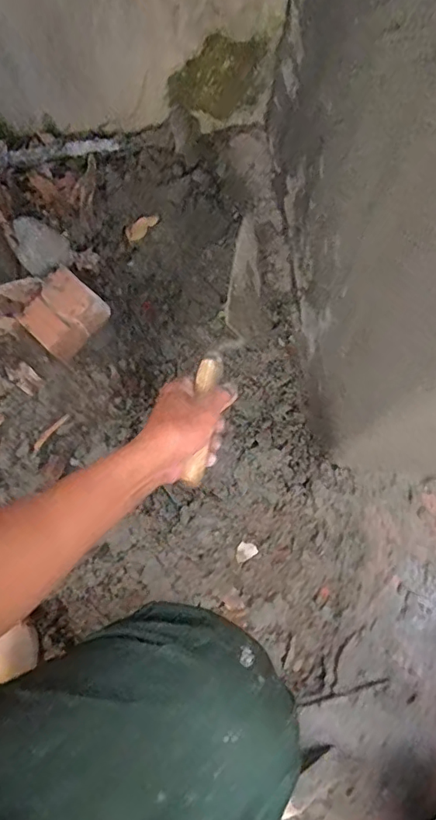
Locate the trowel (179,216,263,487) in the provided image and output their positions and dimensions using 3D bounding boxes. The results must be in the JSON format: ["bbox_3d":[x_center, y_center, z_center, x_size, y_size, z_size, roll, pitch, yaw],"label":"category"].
[{"bbox_3d":[0.013,-0.064,0.565,0.053,0.058,0.292,15,81,4],"label":"trowel"}]

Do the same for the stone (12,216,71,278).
[{"bbox_3d":[-0.241,-0.223,0.714,0.063,0.032,0.106,-39,80,-8],"label":"stone"}]

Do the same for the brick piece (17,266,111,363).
[{"bbox_3d":[-0.203,-0.123,0.704,0.087,0.073,0.095,43,80,10],"label":"brick piece"}]

